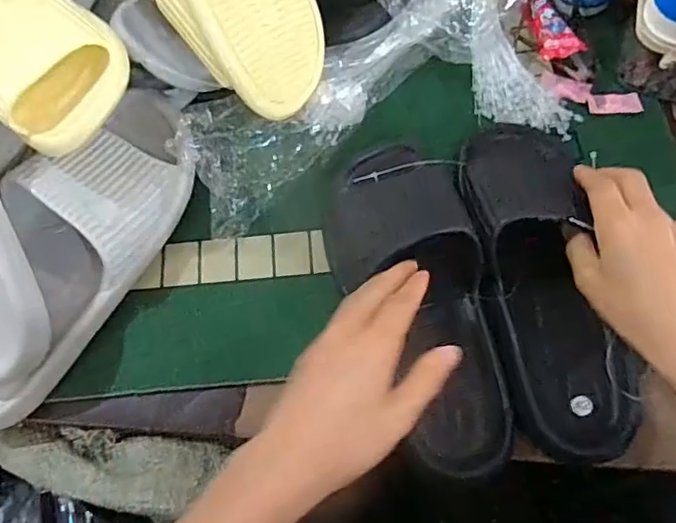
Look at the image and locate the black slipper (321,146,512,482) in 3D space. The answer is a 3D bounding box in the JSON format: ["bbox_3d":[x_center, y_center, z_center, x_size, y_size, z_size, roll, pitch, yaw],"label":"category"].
[{"bbox_3d":[0.059,0.024,0.417,0.106,0.055,0.253,-16,73,-3],"label":"black slipper"}]

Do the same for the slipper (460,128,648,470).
[{"bbox_3d":[0.155,0.008,0.419,0.095,0.066,0.260,-10,74,-1],"label":"slipper"}]

